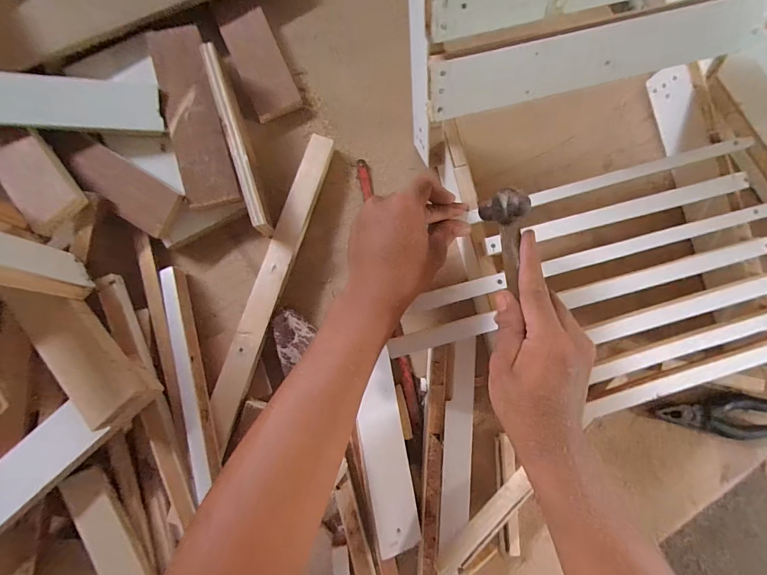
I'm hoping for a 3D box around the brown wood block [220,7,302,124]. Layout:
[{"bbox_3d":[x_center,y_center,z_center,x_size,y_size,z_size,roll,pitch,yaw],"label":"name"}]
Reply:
[{"bbox_3d":[-0.136,-0.247,0.400,0.051,0.011,0.117,-24,87,-6],"label":"brown wood block"}]

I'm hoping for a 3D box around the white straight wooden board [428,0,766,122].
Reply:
[{"bbox_3d":[0.203,-0.214,0.331,0.334,0.050,0.008,-15,46,-5],"label":"white straight wooden board"}]

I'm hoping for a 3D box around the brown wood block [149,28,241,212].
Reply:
[{"bbox_3d":[-0.198,-0.178,0.374,0.049,0.015,0.187,-14,86,-5],"label":"brown wood block"}]

